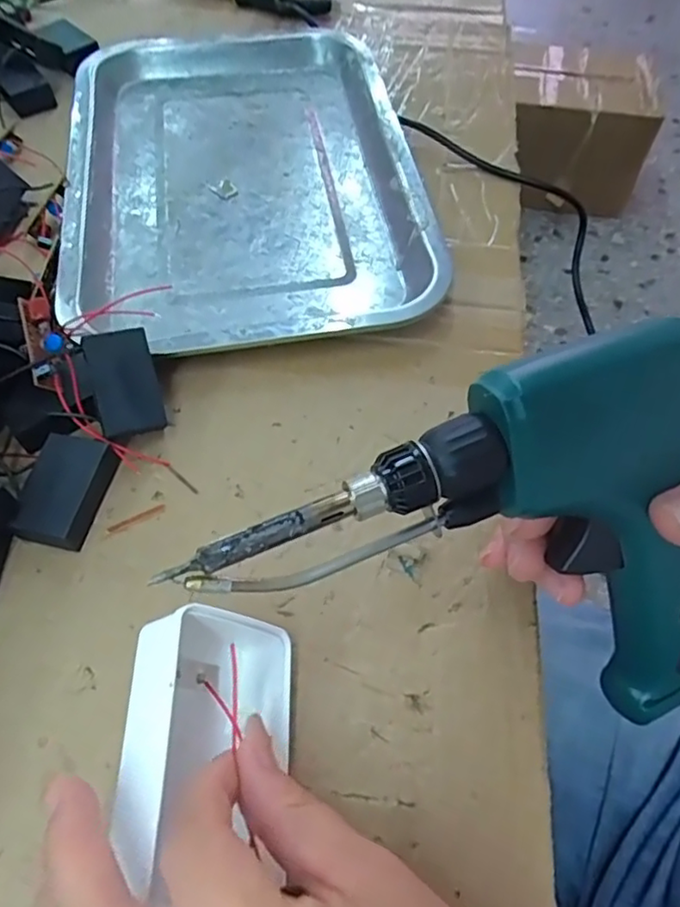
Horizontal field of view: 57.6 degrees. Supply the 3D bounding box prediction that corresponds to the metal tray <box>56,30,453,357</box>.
[{"bbox_3d":[-0.063,-0.182,0.394,0.208,0.021,0.306,-9,59,-6],"label":"metal tray"}]

